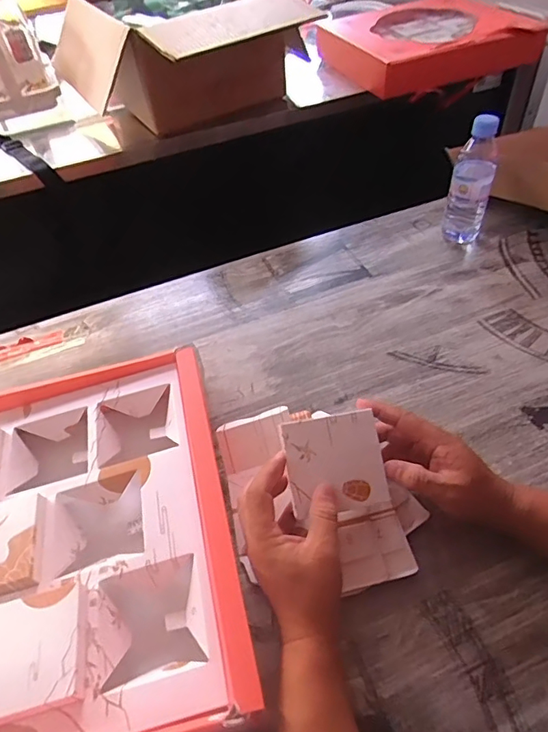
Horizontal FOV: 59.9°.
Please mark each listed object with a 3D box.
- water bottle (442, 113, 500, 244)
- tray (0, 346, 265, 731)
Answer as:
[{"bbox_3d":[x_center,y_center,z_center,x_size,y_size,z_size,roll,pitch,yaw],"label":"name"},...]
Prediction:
[{"bbox_3d":[0.290,-0.268,0.698,0.058,0.179,0.054,16,53,19],"label":"water bottle"},{"bbox_3d":[-0.220,0.167,0.466,0.344,0.061,0.379,-14,49,-6],"label":"tray"}]

